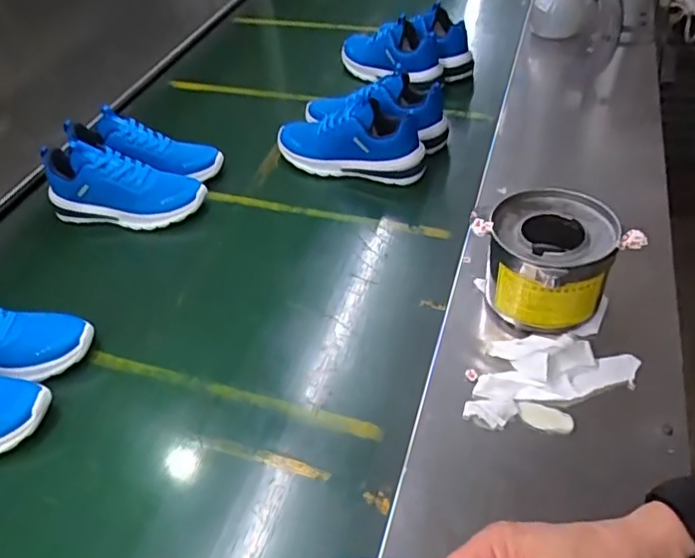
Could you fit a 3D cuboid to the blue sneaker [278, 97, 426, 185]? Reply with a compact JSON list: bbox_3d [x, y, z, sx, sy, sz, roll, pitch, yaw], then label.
[{"bbox_3d":[0.003,-0.237,0.990,0.262,0.133,0.084,13,47,17],"label":"blue sneaker"}]

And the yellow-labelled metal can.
[{"bbox_3d":[0.236,-0.021,0.708,0.140,0.110,0.153,11,48,17],"label":"yellow-labelled metal can"}]

